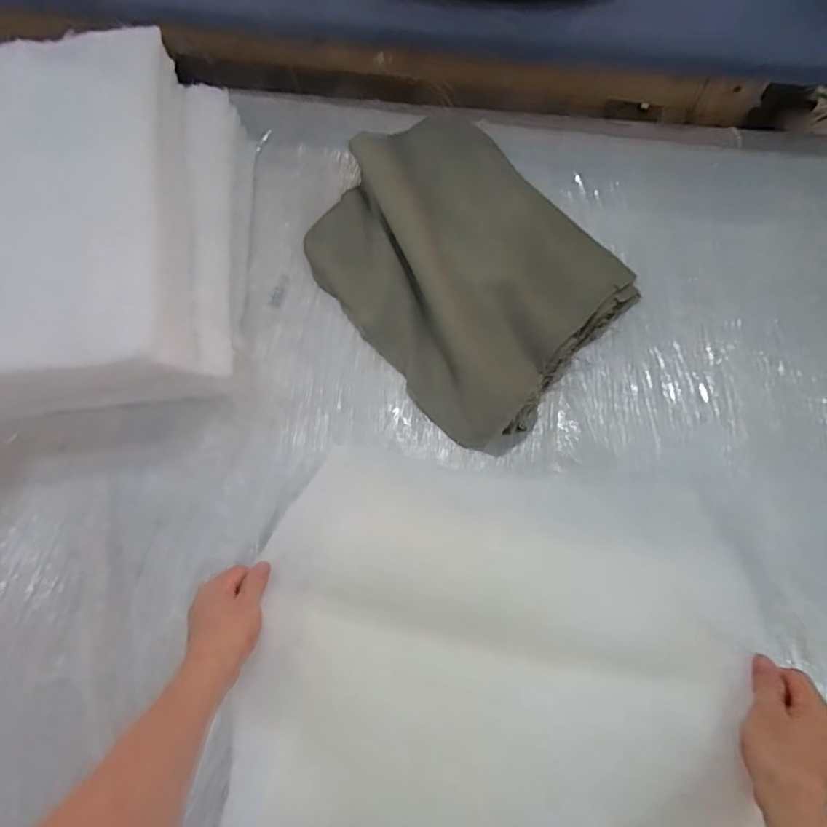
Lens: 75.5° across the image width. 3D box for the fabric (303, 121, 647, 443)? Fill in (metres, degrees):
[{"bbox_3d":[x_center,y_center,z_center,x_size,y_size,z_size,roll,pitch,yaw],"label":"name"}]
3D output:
[{"bbox_3d":[0.074,-0.243,0.814,0.385,0.049,0.523,-35,71,-11],"label":"fabric"}]

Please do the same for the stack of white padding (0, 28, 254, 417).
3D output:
[{"bbox_3d":[-0.516,-0.272,0.764,0.504,0.212,0.528,-8,68,0],"label":"stack of white padding"}]

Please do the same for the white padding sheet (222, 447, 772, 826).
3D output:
[{"bbox_3d":[0.084,0.285,0.590,0.513,0.083,0.504,6,69,5],"label":"white padding sheet"}]

